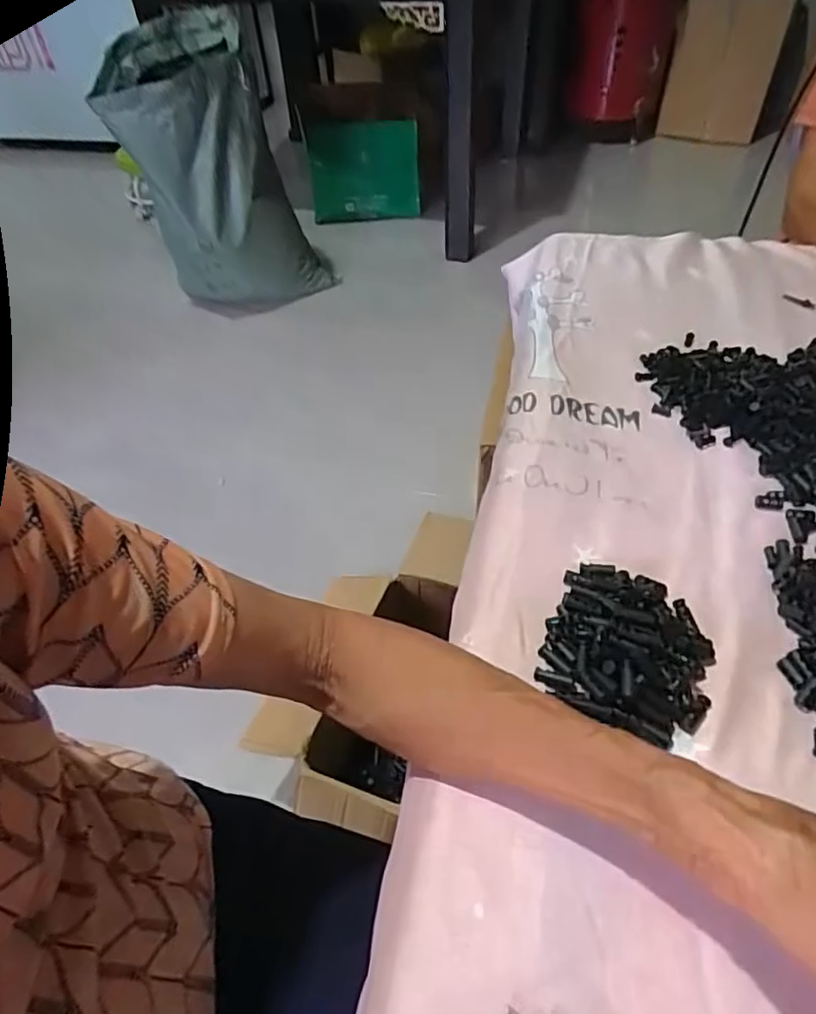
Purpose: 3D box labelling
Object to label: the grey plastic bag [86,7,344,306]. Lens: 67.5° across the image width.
[{"bbox_3d":[-0.407,-0.724,1.406,0.396,0.596,0.313,-14,49,-8],"label":"grey plastic bag"}]

